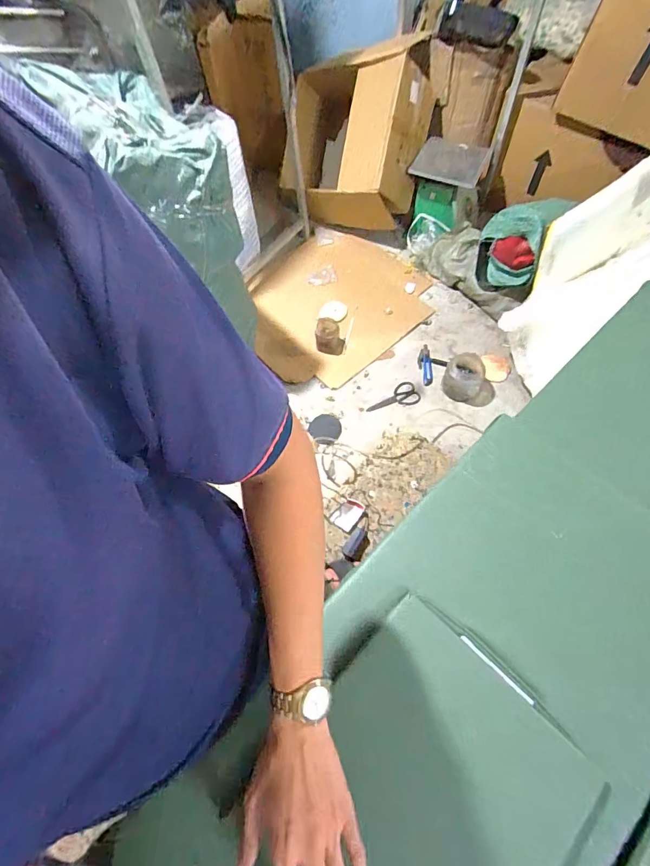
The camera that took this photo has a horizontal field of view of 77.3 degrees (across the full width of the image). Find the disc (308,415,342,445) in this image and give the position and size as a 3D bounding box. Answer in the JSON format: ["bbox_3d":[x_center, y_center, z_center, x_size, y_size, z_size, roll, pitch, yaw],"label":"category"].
[{"bbox_3d":[0.003,-0.014,1.536,0.121,0.019,0.123,-1,64,3],"label":"disc"}]

